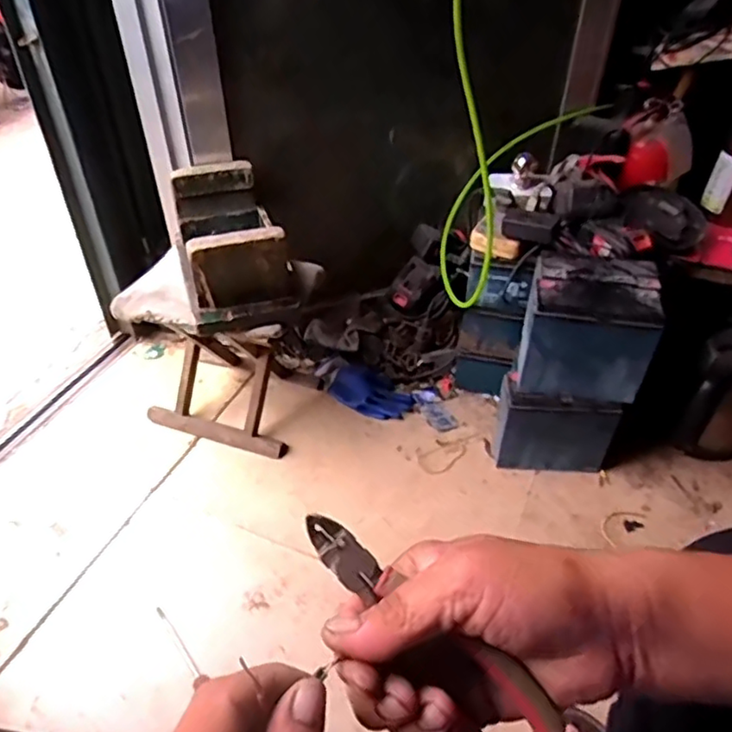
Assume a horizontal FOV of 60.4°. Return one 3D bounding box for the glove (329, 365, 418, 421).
[{"bbox_3d":[0.014,0.043,1.184,0.143,0.044,0.091,26,49,24],"label":"glove"}]

